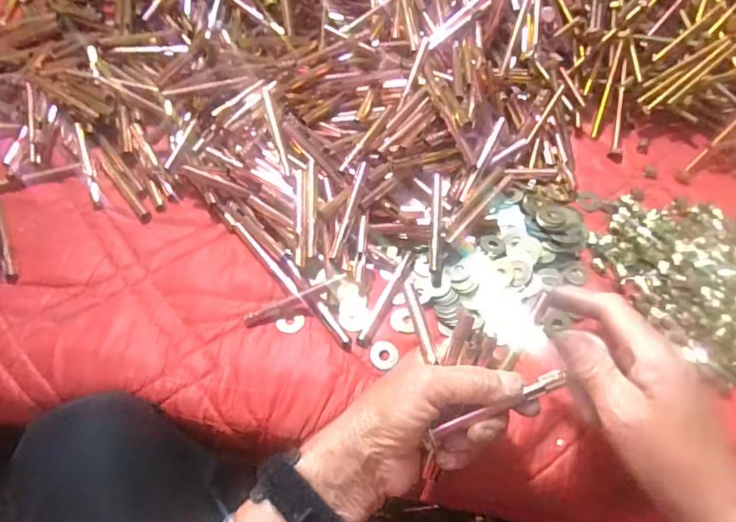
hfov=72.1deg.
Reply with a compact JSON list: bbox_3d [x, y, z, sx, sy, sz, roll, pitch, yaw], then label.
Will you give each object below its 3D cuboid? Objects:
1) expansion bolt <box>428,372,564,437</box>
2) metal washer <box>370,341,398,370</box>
[{"bbox_3d":[0.080,0.084,0.301,0.083,0.009,0.010,-22,65,-3],"label":"expansion bolt"},{"bbox_3d":[0.013,0.074,0.394,0.021,0.004,0.022,0,59,0],"label":"metal washer"}]

